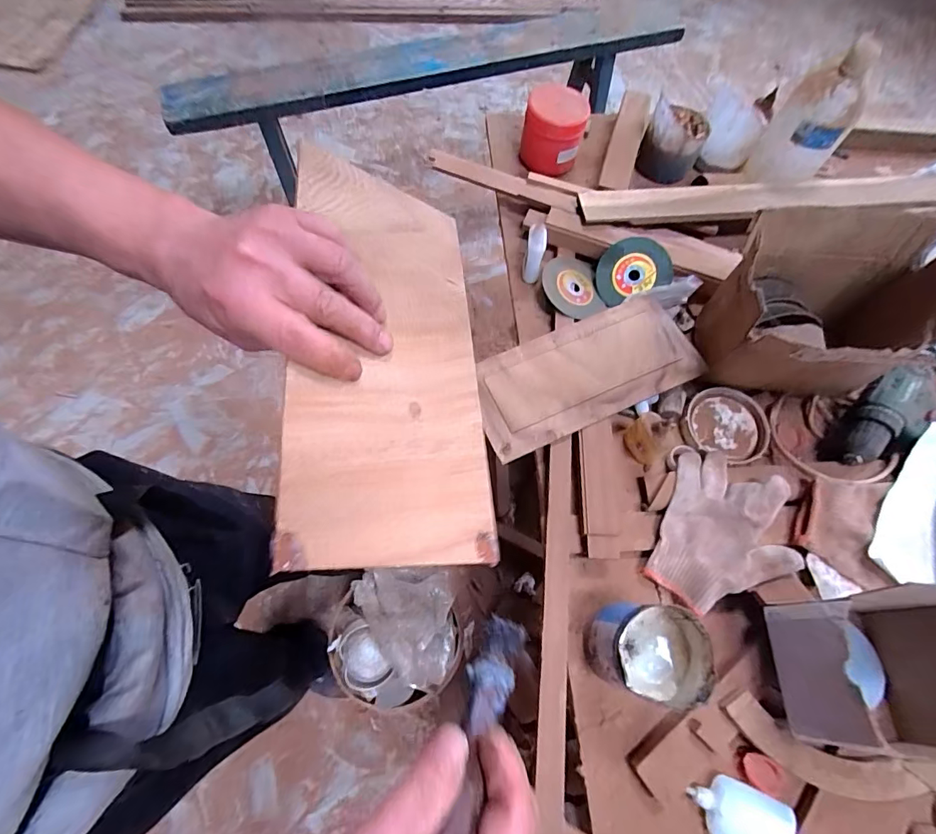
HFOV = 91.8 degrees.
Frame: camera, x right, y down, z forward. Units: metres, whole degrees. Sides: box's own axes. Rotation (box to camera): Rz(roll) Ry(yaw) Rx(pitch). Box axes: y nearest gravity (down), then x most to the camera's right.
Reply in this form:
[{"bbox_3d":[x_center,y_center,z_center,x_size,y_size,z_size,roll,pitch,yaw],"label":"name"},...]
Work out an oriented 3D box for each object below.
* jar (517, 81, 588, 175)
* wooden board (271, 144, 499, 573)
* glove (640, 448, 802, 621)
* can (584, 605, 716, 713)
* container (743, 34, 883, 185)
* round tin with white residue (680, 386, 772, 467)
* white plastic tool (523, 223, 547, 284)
[{"bbox_3d":[0.136,-0.455,0.726,0.090,0.095,0.085,0,68,-1],"label":"jar"},{"bbox_3d":[-0.050,-0.050,0.309,0.138,0.008,0.290,12,62,-37],"label":"wooden board"},{"bbox_3d":[0.294,0.132,0.506,0.140,0.043,0.178,23,69,8],"label":"glove"},{"bbox_3d":[0.173,0.226,0.444,0.088,0.100,0.081,0,68,-1],"label":"can"},{"bbox_3d":[0.497,-0.427,0.658,0.094,0.188,0.076,26,59,7],"label":"container"},{"bbox_3d":[0.336,0.010,0.584,0.113,0.017,0.100,-14,69,-7],"label":"round tin with white residue"},{"bbox_3d":[0.094,-0.234,0.645,0.024,0.082,0.044,8,68,2],"label":"white plastic tool"}]

